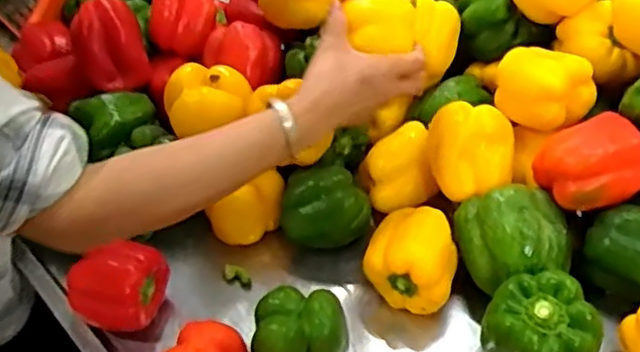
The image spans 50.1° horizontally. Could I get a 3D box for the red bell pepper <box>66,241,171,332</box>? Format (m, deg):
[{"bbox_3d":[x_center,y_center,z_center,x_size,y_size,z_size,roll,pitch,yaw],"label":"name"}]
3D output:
[{"bbox_3d":[-0.207,0.112,0.712,0.075,0.070,0.082,17,53,20],"label":"red bell pepper"}]

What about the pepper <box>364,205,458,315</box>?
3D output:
[{"bbox_3d":[0.093,0.080,0.699,0.087,0.074,0.089,-3,48,4],"label":"pepper"}]

